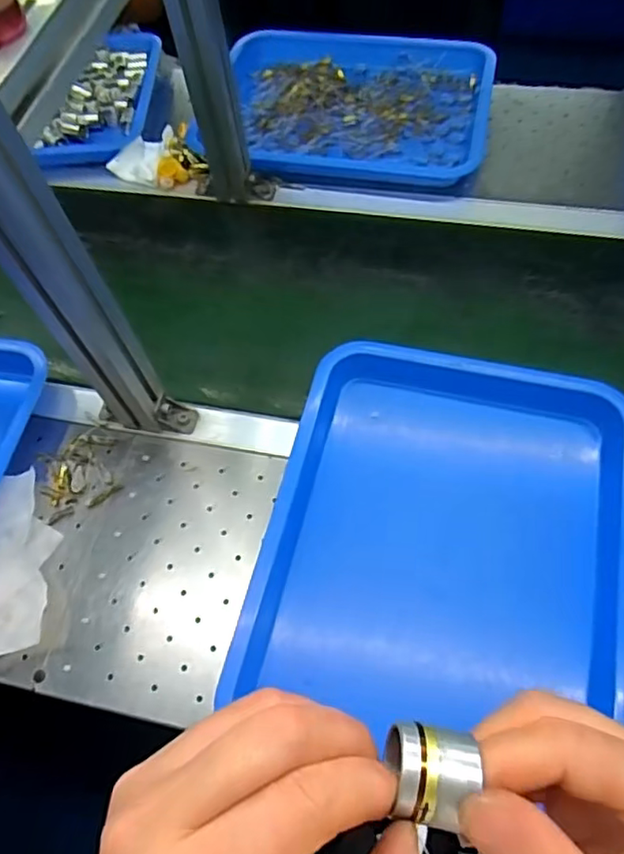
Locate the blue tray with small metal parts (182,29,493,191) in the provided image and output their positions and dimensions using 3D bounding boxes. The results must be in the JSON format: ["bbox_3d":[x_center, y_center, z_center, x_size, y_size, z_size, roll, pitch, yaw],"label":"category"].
[{"bbox_3d":[0.054,-0.453,0.818,0.374,0.048,0.314,10,63,10],"label":"blue tray with small metal parts"}]

